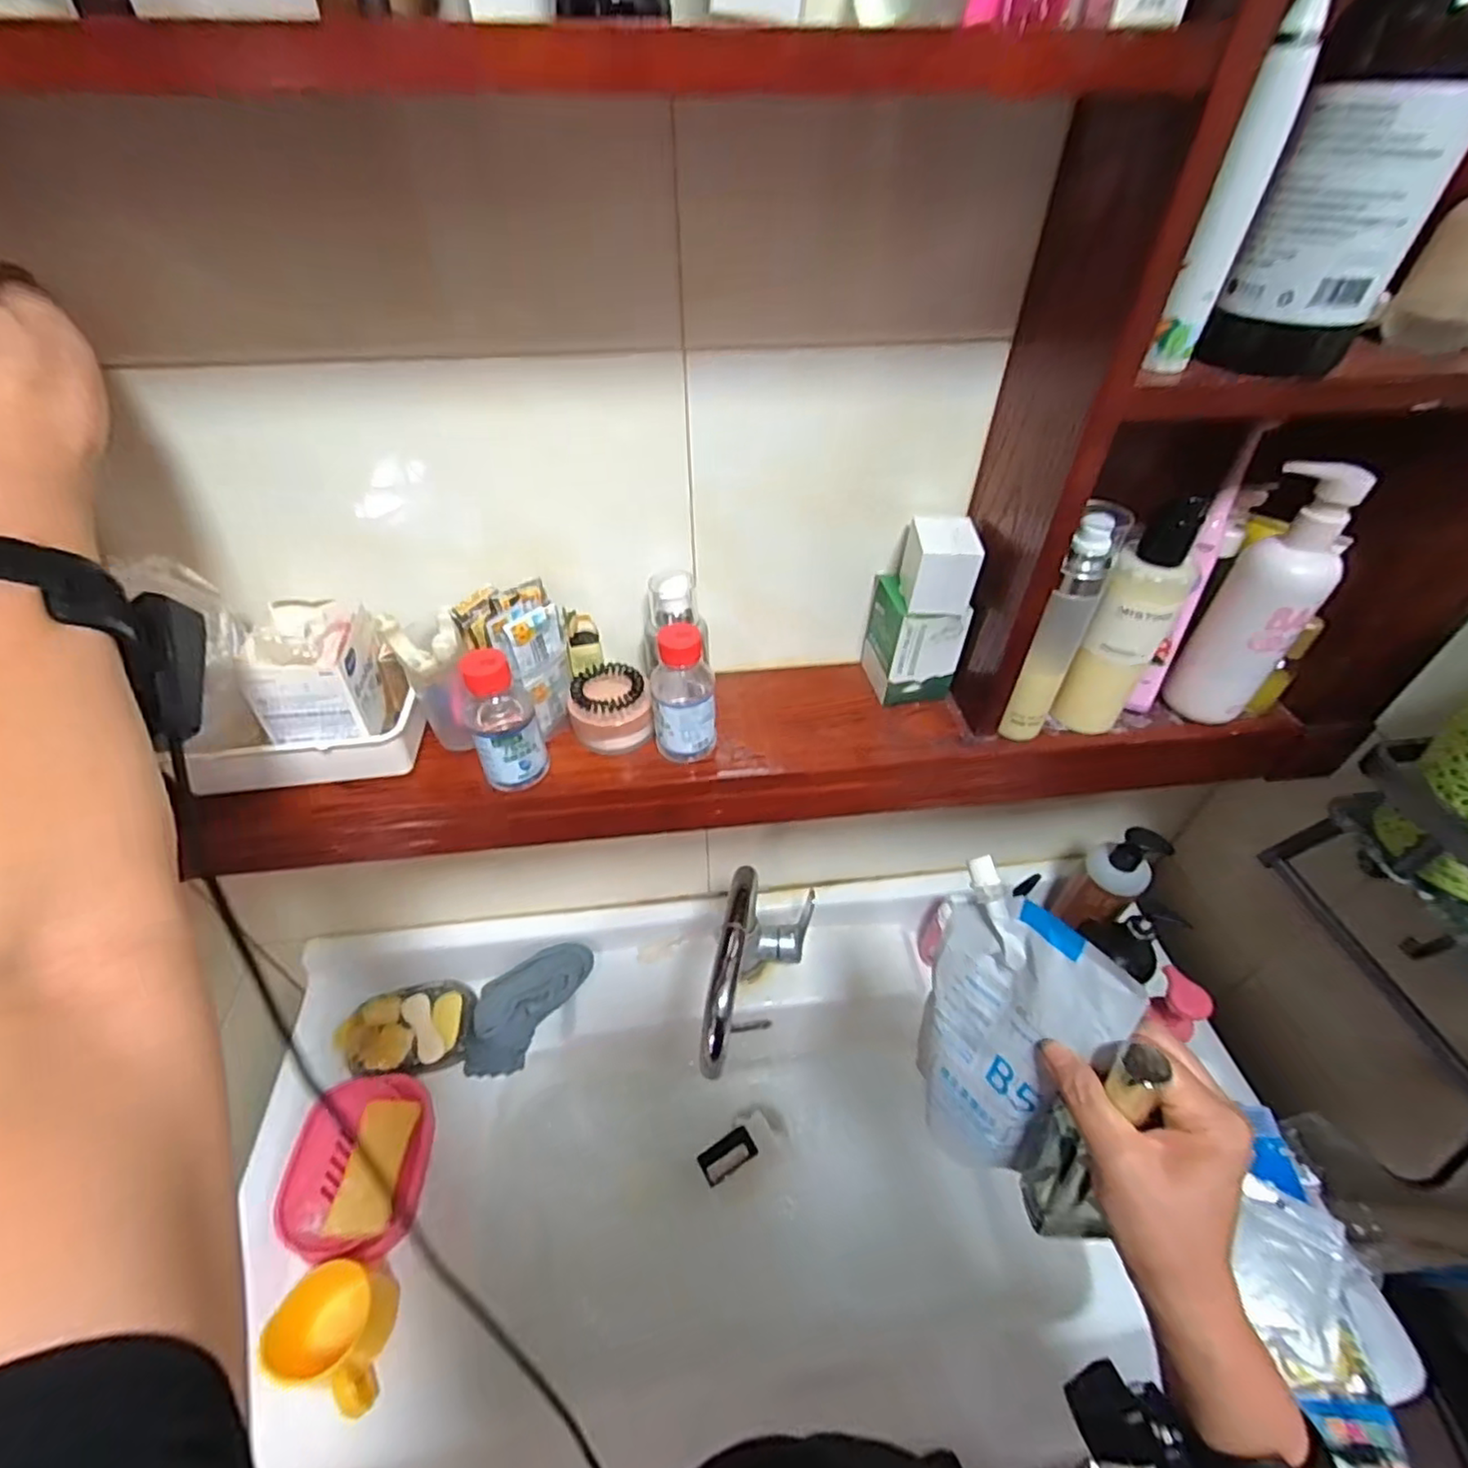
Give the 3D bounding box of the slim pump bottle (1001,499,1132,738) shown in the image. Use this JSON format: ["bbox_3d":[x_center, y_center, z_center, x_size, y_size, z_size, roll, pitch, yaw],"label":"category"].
[{"bbox_3d":[0.220,-0.066,0.439,0.029,0.171,0.035,25,50,24],"label":"slim pump bottle"}]

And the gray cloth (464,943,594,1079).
[{"bbox_3d":[-0.235,0.308,0.736,0.066,0.076,0.169,36,83,31],"label":"gray cloth"}]

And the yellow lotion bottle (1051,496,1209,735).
[{"bbox_3d":[0.270,-0.070,0.449,0.045,0.167,0.045,31,52,28],"label":"yellow lotion bottle"}]

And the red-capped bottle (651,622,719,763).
[{"bbox_3d":[-0.035,-0.026,0.459,0.044,0.103,0.044,-4,45,-3],"label":"red-capped bottle"}]

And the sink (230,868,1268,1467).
[{"bbox_3d":[-0.072,0.429,0.671,0.729,0.196,0.472,-6,45,-6],"label":"sink"}]

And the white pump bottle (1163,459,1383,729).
[{"bbox_3d":[0.371,-0.091,0.455,0.048,0.182,0.059,-30,52,-27],"label":"white pump bottle"}]

